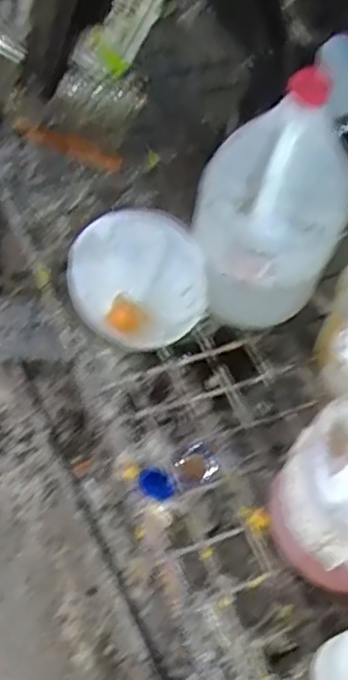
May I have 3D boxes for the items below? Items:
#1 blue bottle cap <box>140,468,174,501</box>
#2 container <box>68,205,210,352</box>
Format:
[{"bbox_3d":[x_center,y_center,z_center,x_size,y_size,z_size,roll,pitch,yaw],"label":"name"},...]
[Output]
[{"bbox_3d":[-0.019,0.162,0.694,0.040,0.007,0.032,36,61,17],"label":"blue bottle cap"},{"bbox_3d":[-0.038,-0.073,0.765,0.159,0.096,0.164,13,96,10],"label":"container"}]

